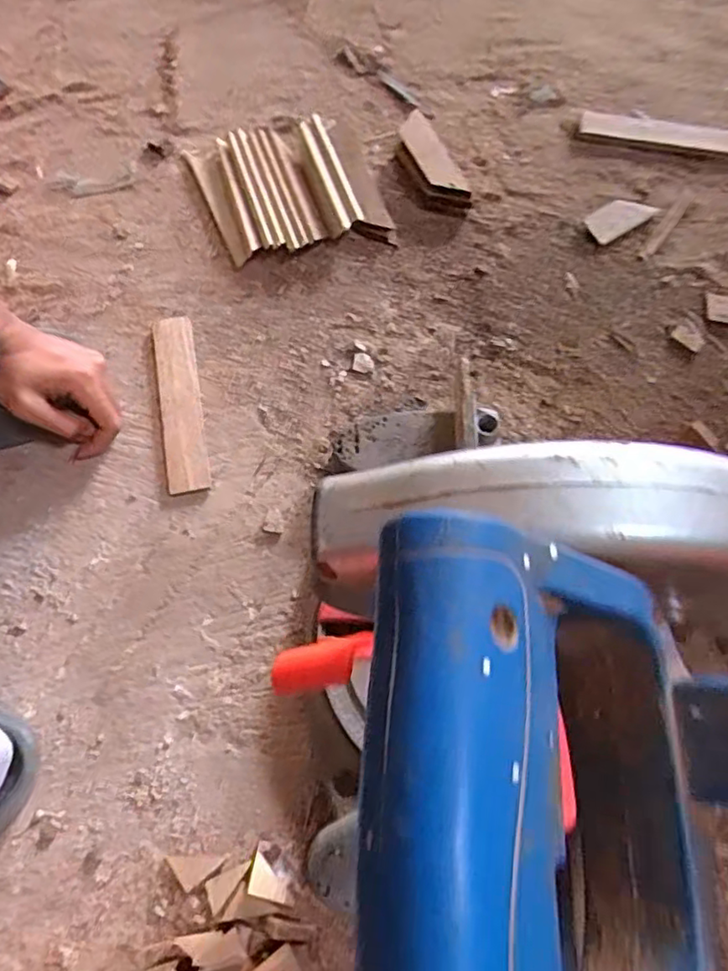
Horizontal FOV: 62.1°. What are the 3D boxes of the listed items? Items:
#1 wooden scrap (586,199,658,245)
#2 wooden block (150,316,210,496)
[{"bbox_3d":[0.279,-0.294,0.664,0.072,0.009,0.039,-29,70,-12],"label":"wooden scrap"},{"bbox_3d":[-0.172,-0.079,0.562,0.039,0.012,0.185,-11,67,-5],"label":"wooden block"}]

